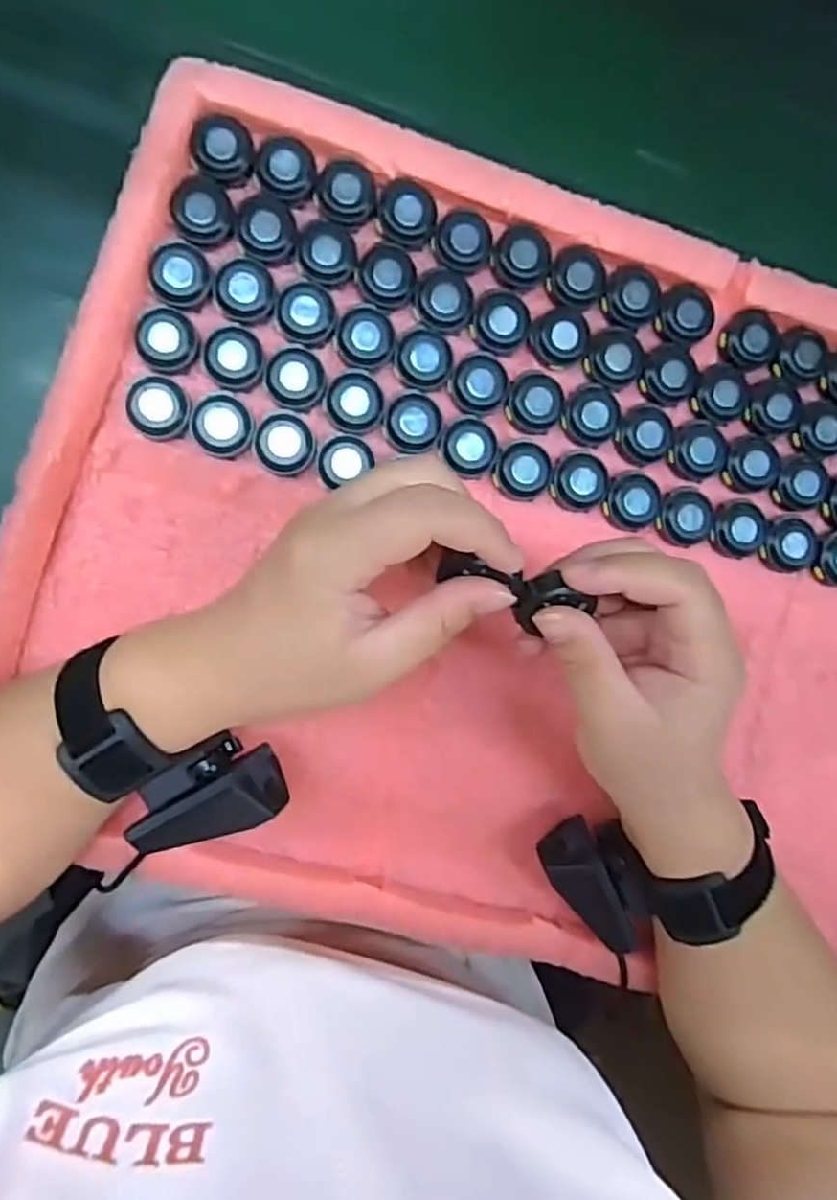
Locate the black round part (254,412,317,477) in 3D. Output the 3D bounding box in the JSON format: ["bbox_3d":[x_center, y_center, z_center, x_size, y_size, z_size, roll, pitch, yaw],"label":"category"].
[{"bbox_3d":[-0.064,-0.076,0.349,0.029,0.013,0.029,0,89,-9],"label":"black round part"}]

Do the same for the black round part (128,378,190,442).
[{"bbox_3d":[-0.123,-0.091,0.342,0.028,0.013,0.028,0,89,-9],"label":"black round part"}]

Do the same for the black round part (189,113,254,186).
[{"bbox_3d":[-0.092,-0.212,0.337,0.028,0.009,0.028,0,89,-9],"label":"black round part"}]

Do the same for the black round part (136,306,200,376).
[{"bbox_3d":[-0.119,-0.123,0.340,0.027,0.009,0.028,0,93,-8],"label":"black round part"}]

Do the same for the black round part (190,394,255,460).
[{"bbox_3d":[-0.094,-0.084,0.347,0.028,0.014,0.028,0,89,-9],"label":"black round part"}]

